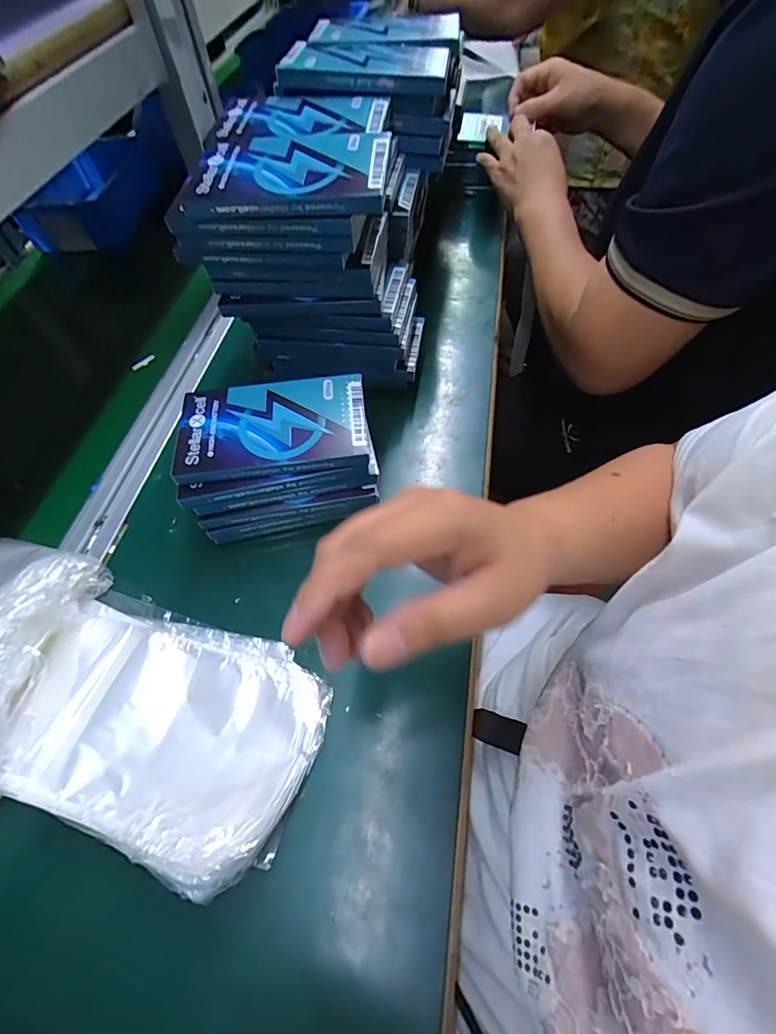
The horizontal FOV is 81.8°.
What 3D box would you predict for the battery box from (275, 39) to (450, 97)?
[{"bbox_3d":[-0.019,-0.366,0.366,0.133,0.019,0.077,8,60,9],"label":"battery box"}]

